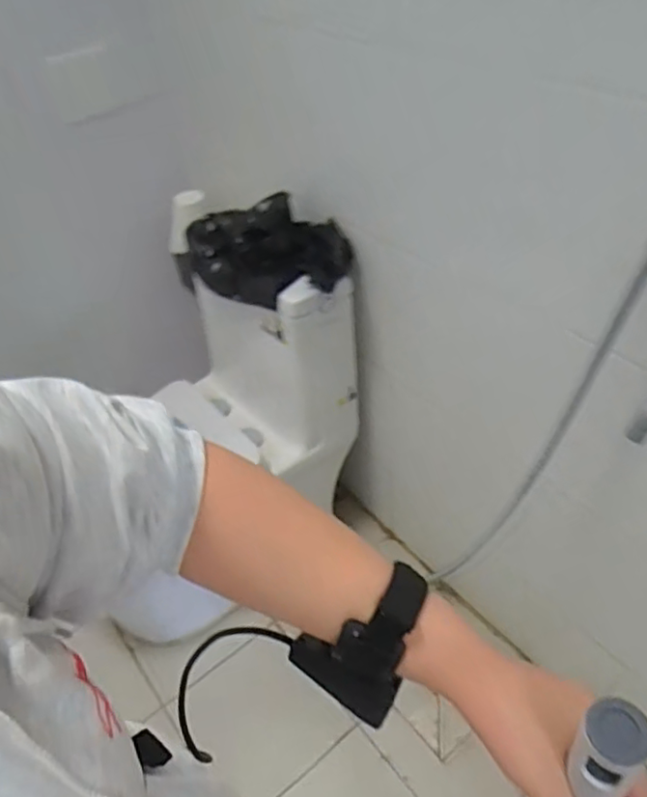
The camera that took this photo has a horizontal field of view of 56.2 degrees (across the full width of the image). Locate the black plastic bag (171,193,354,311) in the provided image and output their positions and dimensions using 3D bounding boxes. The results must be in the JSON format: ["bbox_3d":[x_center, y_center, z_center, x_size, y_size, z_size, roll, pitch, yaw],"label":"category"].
[{"bbox_3d":[-0.118,-0.278,1.173,0.350,0.163,0.156,16,44,21],"label":"black plastic bag"}]

